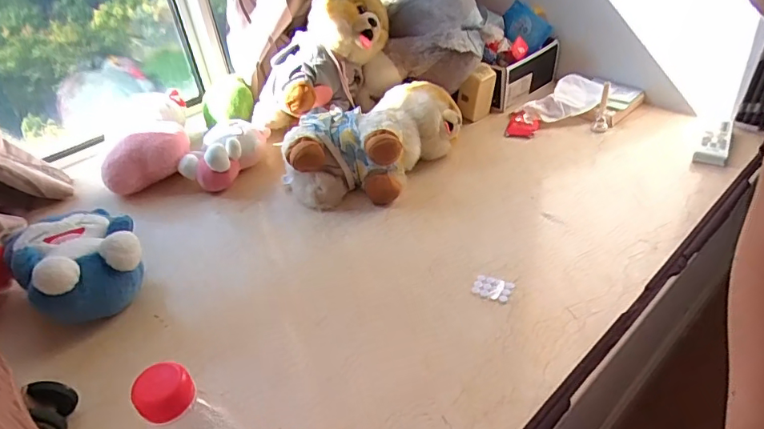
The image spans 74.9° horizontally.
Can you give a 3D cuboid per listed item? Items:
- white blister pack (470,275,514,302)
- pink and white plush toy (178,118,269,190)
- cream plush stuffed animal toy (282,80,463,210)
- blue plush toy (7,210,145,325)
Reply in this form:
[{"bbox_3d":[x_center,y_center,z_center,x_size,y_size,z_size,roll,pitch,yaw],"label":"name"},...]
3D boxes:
[{"bbox_3d":[0.139,0.091,0.625,0.047,0.005,0.033,10,41,20],"label":"white blister pack"},{"bbox_3d":[-0.276,-0.107,0.892,0.086,0.098,0.156,15,44,26],"label":"pink and white plush toy"},{"bbox_3d":[-0.020,-0.121,0.847,0.185,0.128,0.281,29,51,36],"label":"cream plush stuffed animal toy"},{"bbox_3d":[-0.387,0.063,0.654,0.174,0.104,0.137,29,51,36],"label":"blue plush toy"}]

